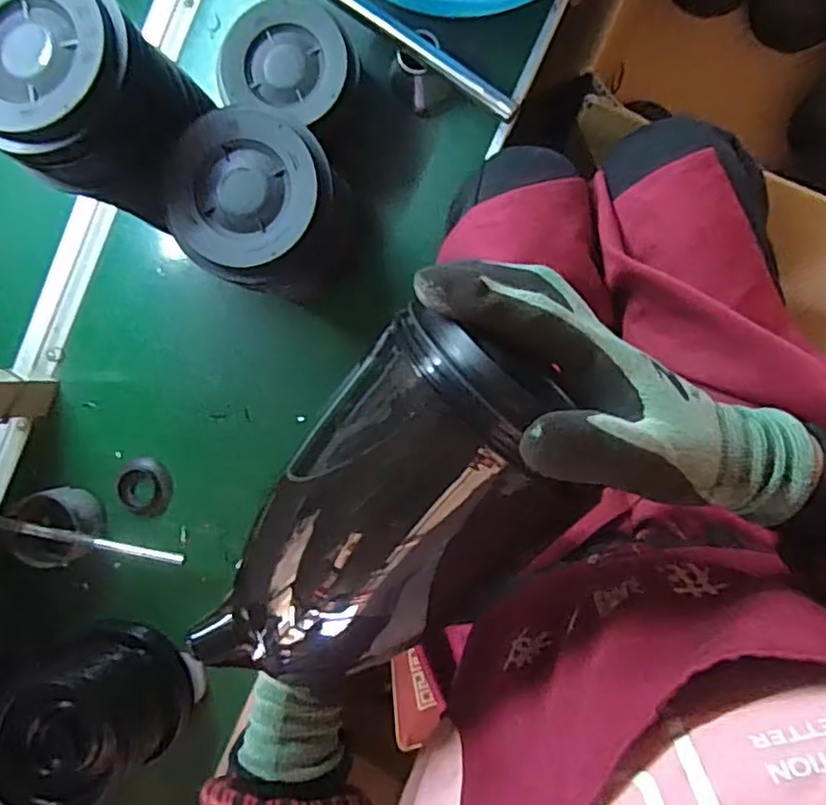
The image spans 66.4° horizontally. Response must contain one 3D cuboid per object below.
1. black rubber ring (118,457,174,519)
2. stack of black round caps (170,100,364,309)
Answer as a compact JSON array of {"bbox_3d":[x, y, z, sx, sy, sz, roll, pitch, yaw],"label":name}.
[{"bbox_3d":[-0.274,0.087,0.644,0.049,0.011,0.060,-5,91,8],"label":"black rubber ring"},{"bbox_3d":[-0.110,-0.149,0.523,0.104,0.176,0.112,17,94,7],"label":"stack of black round caps"}]

